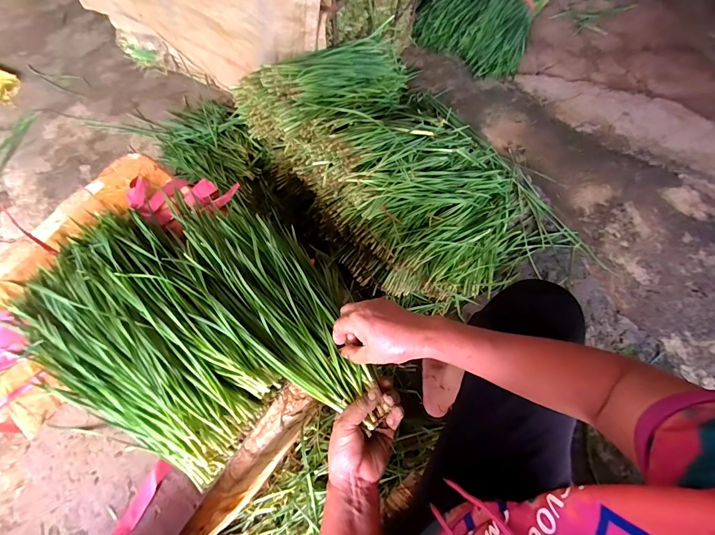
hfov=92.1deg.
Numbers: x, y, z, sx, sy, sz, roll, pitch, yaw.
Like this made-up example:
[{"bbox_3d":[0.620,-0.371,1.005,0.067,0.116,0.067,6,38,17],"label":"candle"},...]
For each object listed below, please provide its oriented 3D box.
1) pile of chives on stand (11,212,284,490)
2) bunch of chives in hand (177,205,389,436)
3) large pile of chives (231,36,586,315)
[{"bbox_3d":[-0.313,0.089,0.490,0.425,0.087,0.232,39,72,15],"label":"pile of chives on stand"},{"bbox_3d":[-0.122,0.028,0.526,0.159,0.071,0.412,-36,59,-13],"label":"bunch of chives in hand"},{"bbox_3d":[0.167,-0.251,0.819,0.597,0.346,0.636,-34,71,-14],"label":"large pile of chives"}]

